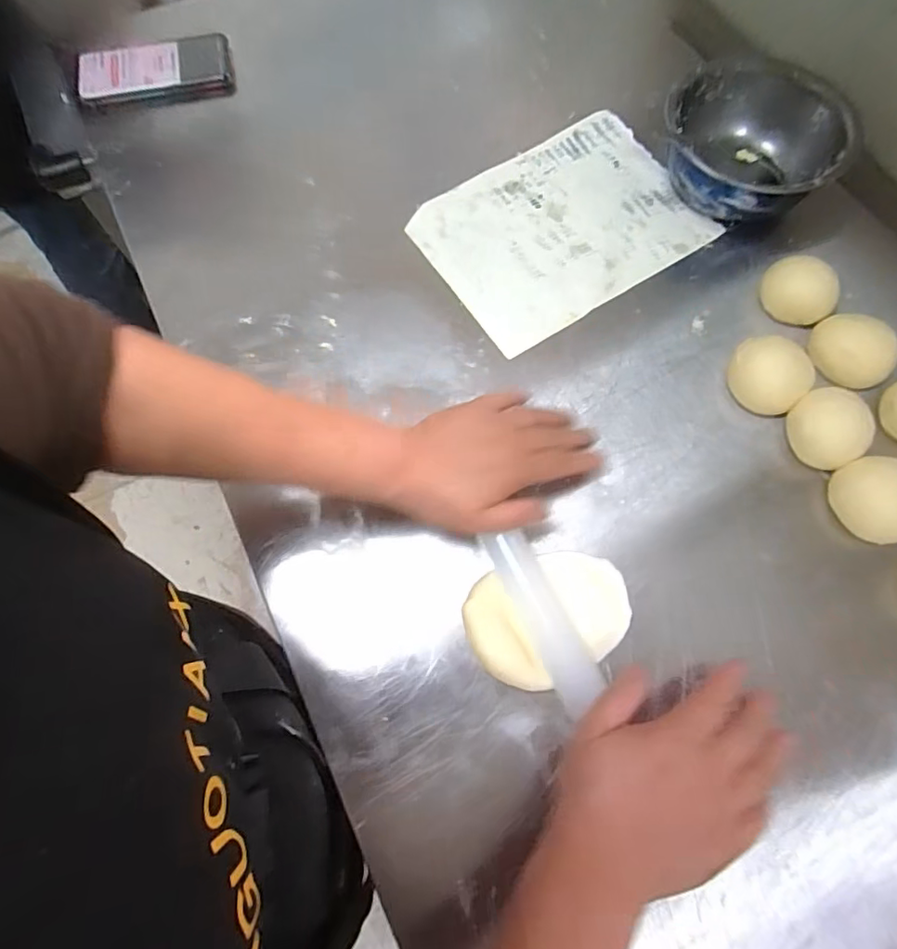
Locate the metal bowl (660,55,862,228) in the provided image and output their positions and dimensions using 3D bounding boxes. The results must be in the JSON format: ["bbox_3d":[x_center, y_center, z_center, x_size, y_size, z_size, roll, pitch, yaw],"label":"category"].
[{"bbox_3d":[0.275,-0.301,0.503,0.149,0.070,0.149,0,69,1],"label":"metal bowl"}]

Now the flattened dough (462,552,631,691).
[{"bbox_3d":[0.070,0.098,0.380,0.115,0.011,0.081,-24,75,-15],"label":"flattened dough"}]

